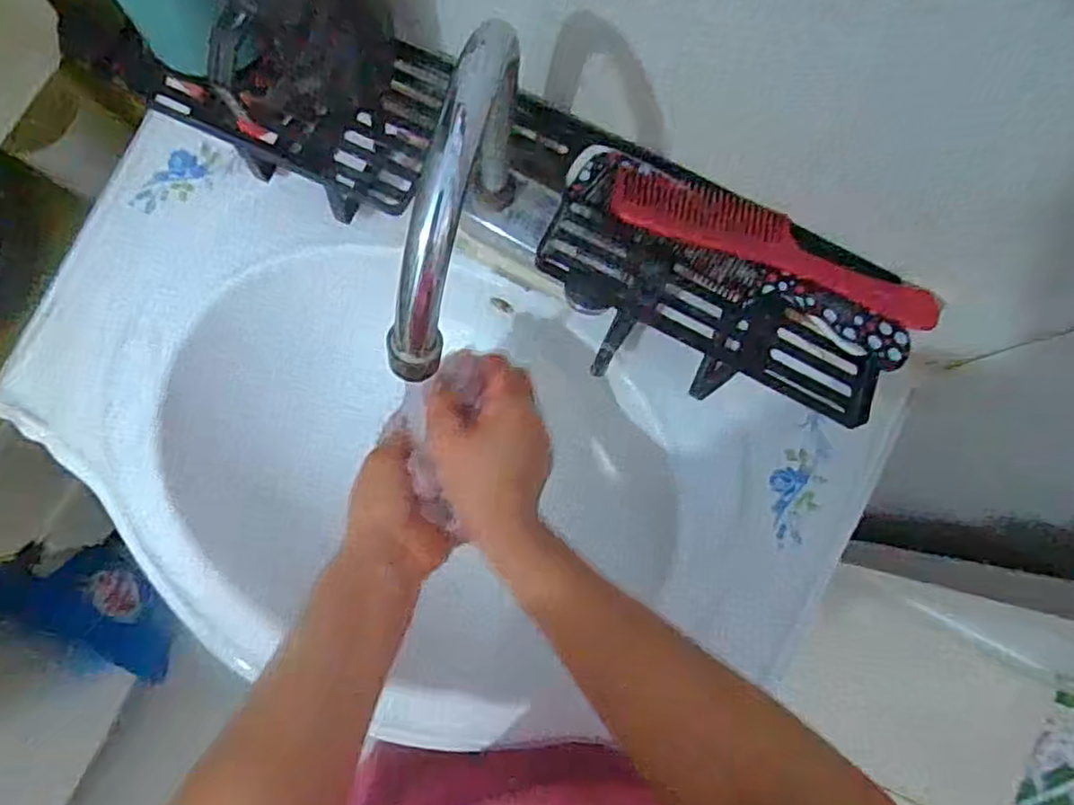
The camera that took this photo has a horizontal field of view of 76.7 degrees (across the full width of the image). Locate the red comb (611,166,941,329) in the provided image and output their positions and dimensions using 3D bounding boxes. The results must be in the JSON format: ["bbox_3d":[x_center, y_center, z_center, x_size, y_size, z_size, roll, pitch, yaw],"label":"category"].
[{"bbox_3d":[0.145,-0.095,0.408,0.205,0.014,0.040,21,86,0],"label":"red comb"}]

